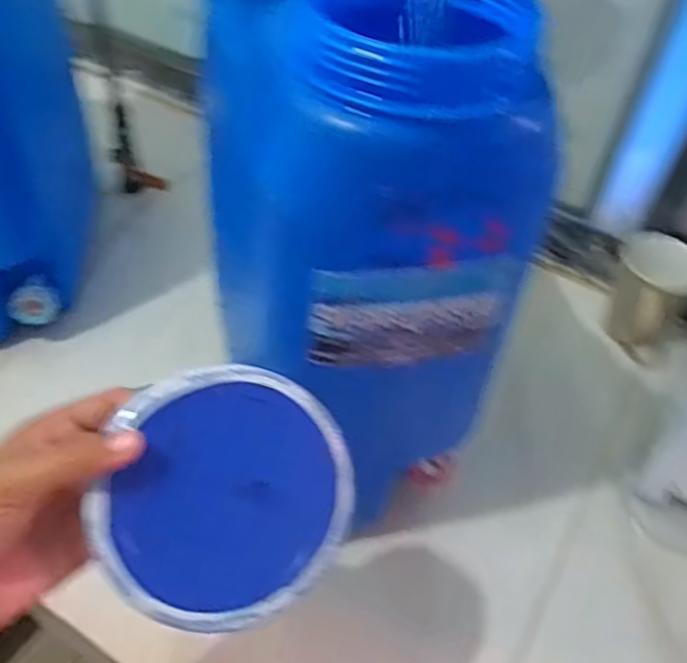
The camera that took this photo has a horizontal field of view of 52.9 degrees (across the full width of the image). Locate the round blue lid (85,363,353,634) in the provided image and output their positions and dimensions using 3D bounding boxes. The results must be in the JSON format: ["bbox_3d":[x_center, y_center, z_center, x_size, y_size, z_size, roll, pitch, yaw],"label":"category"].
[{"bbox_3d":[-0.052,0.076,0.317,0.110,0.007,0.114,2,84,-20],"label":"round blue lid"}]

